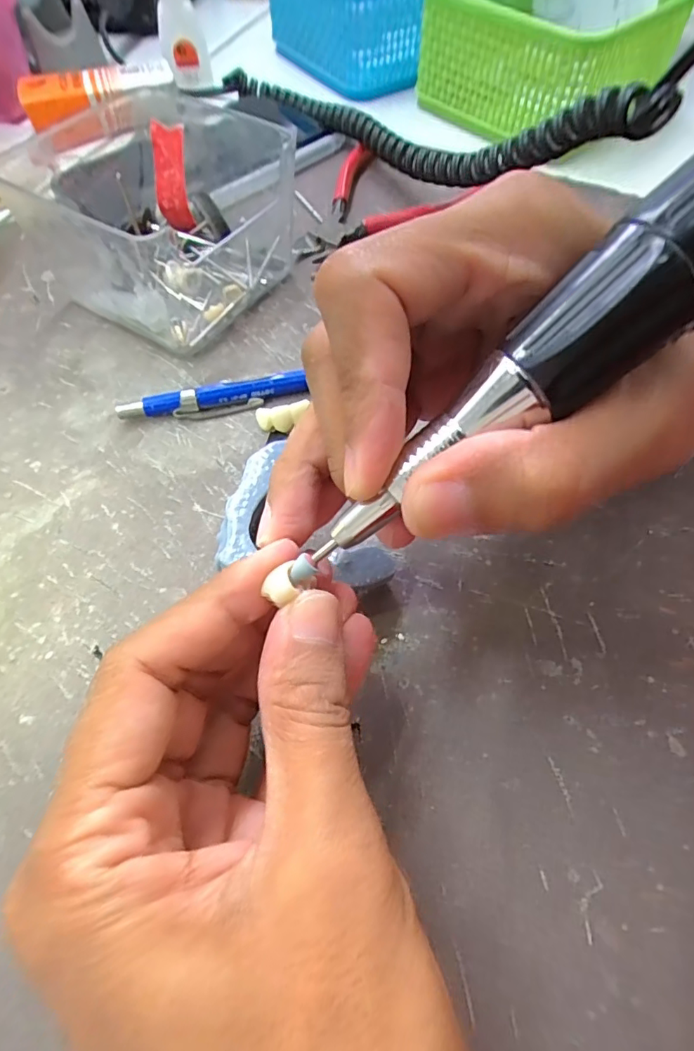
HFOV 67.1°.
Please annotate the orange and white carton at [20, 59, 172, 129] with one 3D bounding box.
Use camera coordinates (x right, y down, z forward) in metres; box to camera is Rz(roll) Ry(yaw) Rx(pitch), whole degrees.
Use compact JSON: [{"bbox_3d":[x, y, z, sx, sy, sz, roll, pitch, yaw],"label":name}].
[{"bbox_3d":[-0.162,-0.284,0.343,0.095,0.020,0.031,-19,62,-10],"label":"orange and white carton"}]

